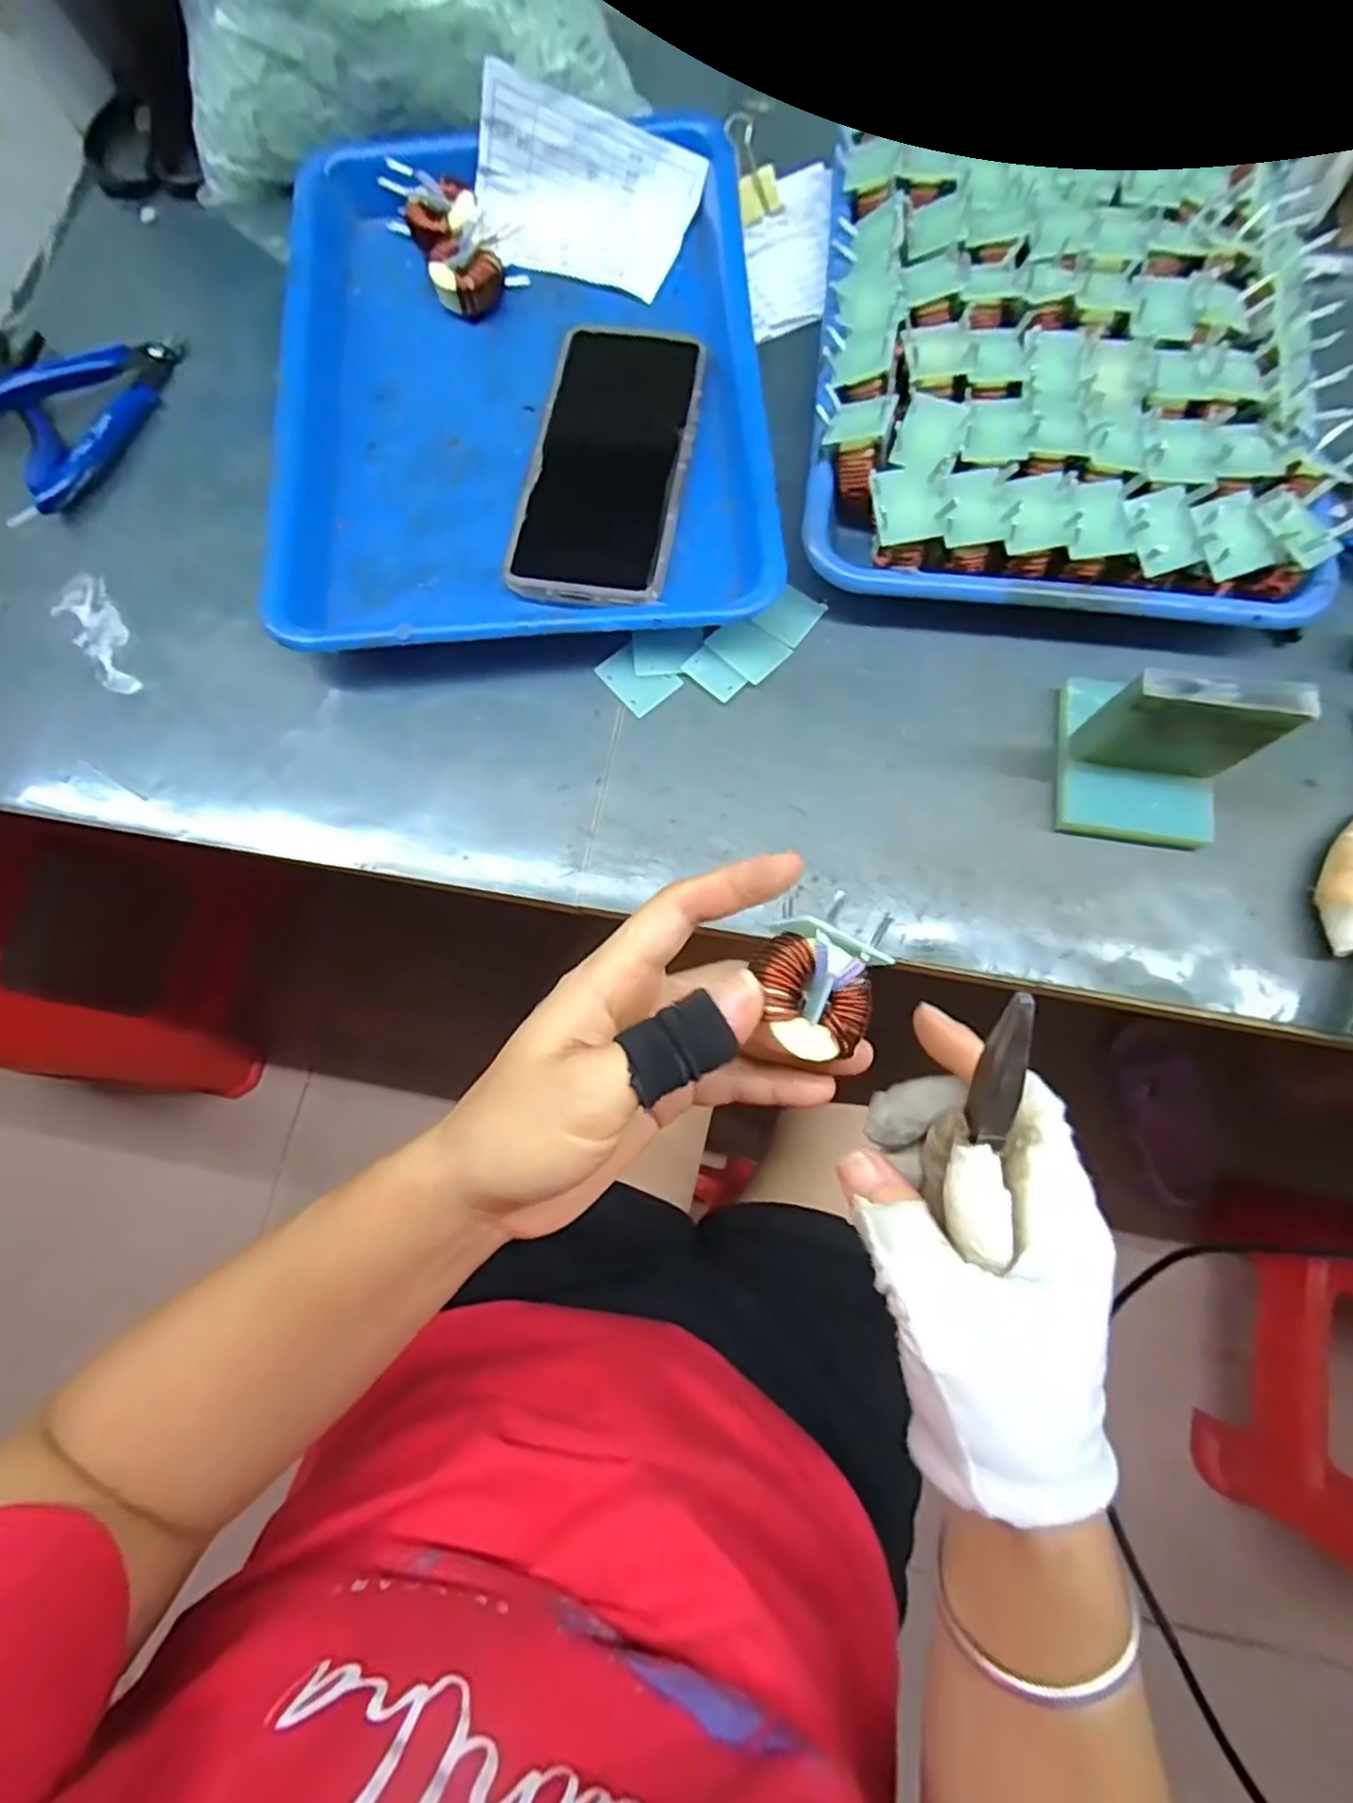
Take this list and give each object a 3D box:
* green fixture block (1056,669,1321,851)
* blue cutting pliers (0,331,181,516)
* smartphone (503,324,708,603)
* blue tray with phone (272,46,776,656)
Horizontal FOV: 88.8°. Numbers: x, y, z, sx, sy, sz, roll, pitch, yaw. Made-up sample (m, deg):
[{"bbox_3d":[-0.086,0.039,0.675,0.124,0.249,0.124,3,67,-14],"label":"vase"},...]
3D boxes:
[{"bbox_3d":[0.210,-0.072,0.294,0.071,0.063,0.075,7,76,3],"label":"green fixture block"},{"bbox_3d":[-0.348,-0.263,0.375,0.101,0.020,0.133,16,77,5],"label":"blue cutting pliers"},{"bbox_3d":[-0.035,-0.229,0.360,0.079,0.015,0.160,9,76,4],"label":"smartphone"},{"bbox_3d":[-0.081,-0.280,0.369,0.244,0.032,0.328,-4,76,0],"label":"blue tray with phone"}]

